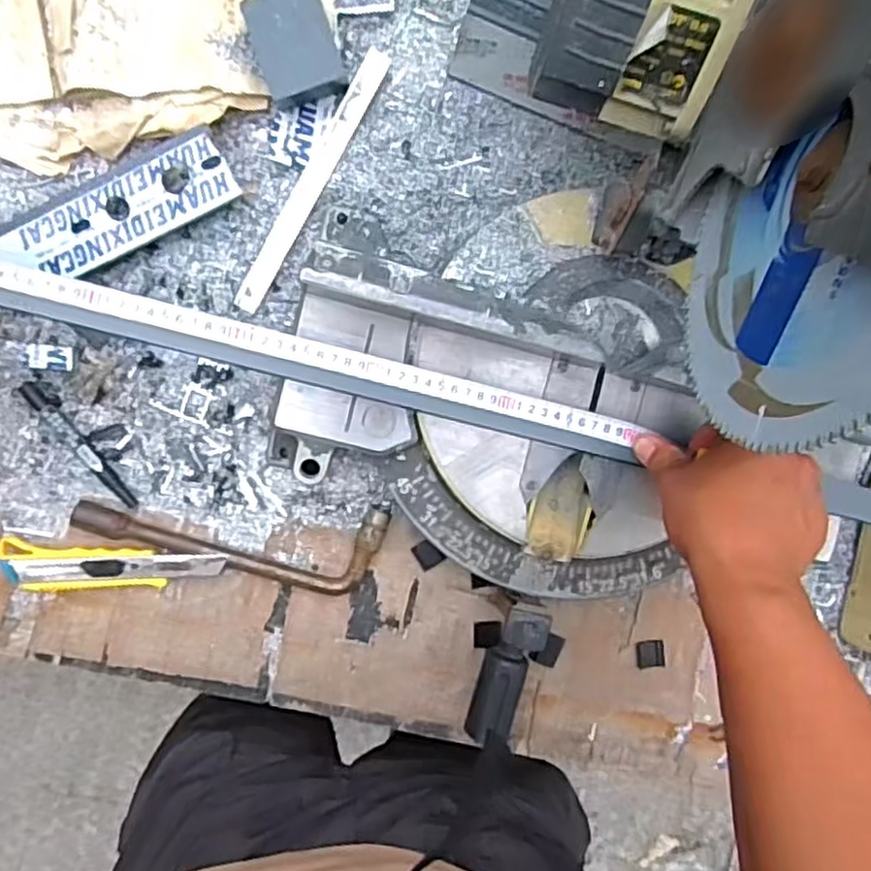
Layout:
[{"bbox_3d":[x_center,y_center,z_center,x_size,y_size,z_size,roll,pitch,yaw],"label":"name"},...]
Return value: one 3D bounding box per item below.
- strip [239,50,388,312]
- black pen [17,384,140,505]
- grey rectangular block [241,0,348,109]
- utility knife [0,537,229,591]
[{"bbox_3d":[-0.105,-0.212,0.590,0.022,0.004,0.237,30,95,-2],"label":"strip"},{"bbox_3d":[-0.295,0.008,0.585,0.019,0.010,0.130,-39,98,-2],"label":"black pen"},{"bbox_3d":[-0.110,-0.304,0.544,0.059,0.030,0.075,-17,96,-5],"label":"grey rectangular block"},{"bbox_3d":[-0.273,0.114,0.592,0.179,0.016,0.039,5,94,-7],"label":"utility knife"}]

